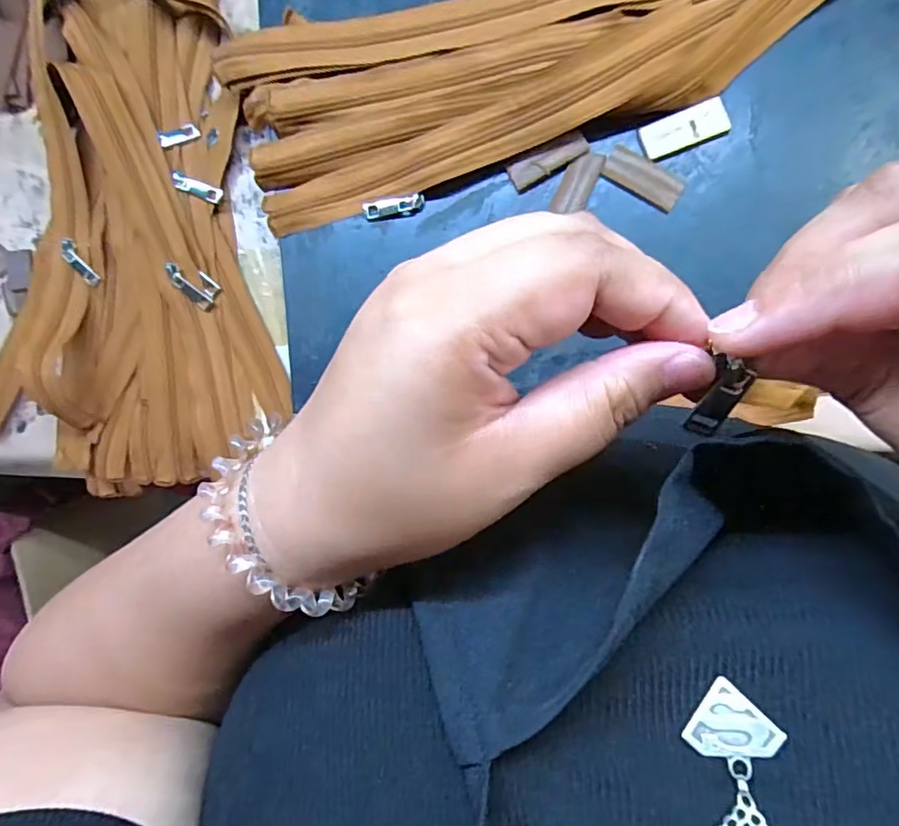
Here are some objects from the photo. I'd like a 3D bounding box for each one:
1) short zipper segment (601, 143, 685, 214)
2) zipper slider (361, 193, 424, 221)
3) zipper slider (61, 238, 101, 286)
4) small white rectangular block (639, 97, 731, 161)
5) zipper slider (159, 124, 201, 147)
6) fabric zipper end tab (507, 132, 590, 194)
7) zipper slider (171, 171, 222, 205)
[{"bbox_3d":[0.119,-0.144,0.340,0.049,0.004,0.020,33,96,5],"label":"short zipper segment"},{"bbox_3d":[-0.037,-0.135,0.364,0.040,0.006,0.011,-7,92,8],"label":"zipper slider"},{"bbox_3d":[-0.277,-0.112,0.414,0.012,0.004,0.038,-32,102,8],"label":"zipper slider"},{"bbox_3d":[0.142,-0.171,0.334,0.049,0.004,0.022,-17,90,8],"label":"small white rectangular block"},{"bbox_3d":[-0.193,-0.198,0.395,0.028,0.004,0.012,-26,89,-14],"label":"zipper slider"},{"bbox_3d":[0.061,-0.158,0.345,0.049,0.004,0.017,-27,95,14],"label":"fabric zipper end tab"},{"bbox_3d":[-0.180,-0.160,0.395,0.036,0.006,0.012,22,95,-6],"label":"zipper slider"}]

